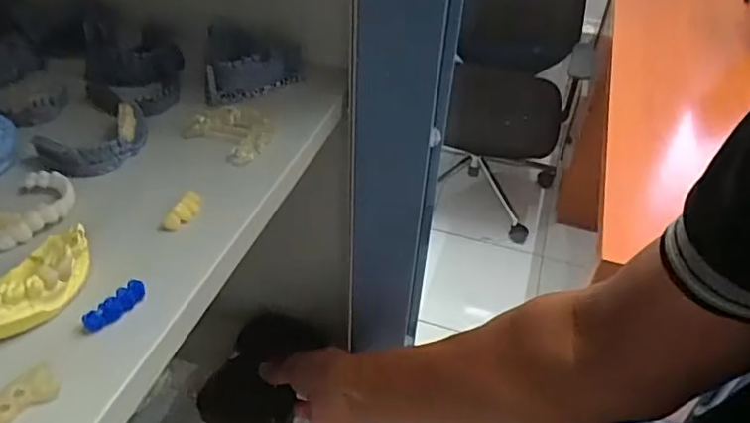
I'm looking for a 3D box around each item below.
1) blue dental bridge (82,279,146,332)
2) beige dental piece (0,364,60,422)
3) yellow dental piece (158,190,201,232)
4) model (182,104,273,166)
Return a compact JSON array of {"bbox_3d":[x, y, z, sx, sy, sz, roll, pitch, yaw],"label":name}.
[{"bbox_3d":[-0.127,0.046,0.280,0.007,0.011,0.031,29,48,27],"label":"blue dental bridge"},{"bbox_3d":[-0.155,0.083,0.238,0.016,0.013,0.044,25,46,24],"label":"beige dental piece"},{"bbox_3d":[-0.112,0.001,0.333,0.010,0.010,0.029,18,44,17],"label":"yellow dental piece"},{"bbox_3d":[-0.098,-0.057,0.402,0.062,0.015,0.044,32,49,29],"label":"model"}]

